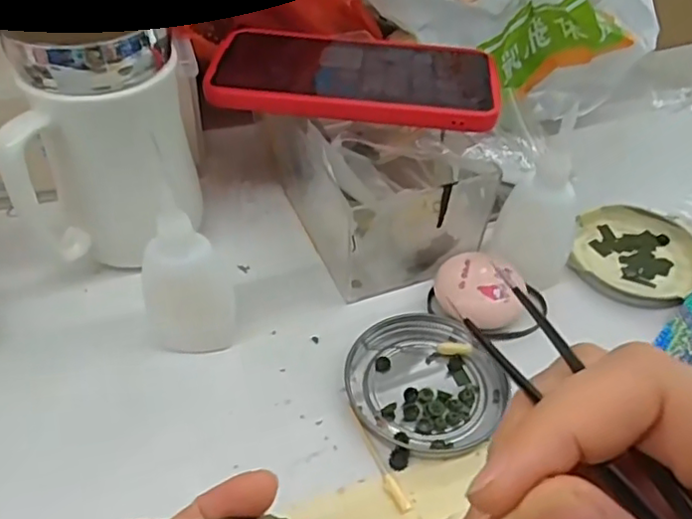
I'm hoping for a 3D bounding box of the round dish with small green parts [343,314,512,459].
[{"bbox_3d":[0.040,0.061,0.315,0.075,0.007,0.077,2,46,-2],"label":"round dish with small green parts"}]

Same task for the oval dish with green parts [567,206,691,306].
[{"bbox_3d":[0.177,-0.003,0.381,0.073,0.012,0.076,17,47,13],"label":"oval dish with green parts"}]

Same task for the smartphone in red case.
[{"bbox_3d":[0.006,-0.110,0.373,0.164,0.010,0.078,5,50,4],"label":"smartphone in red case"}]

